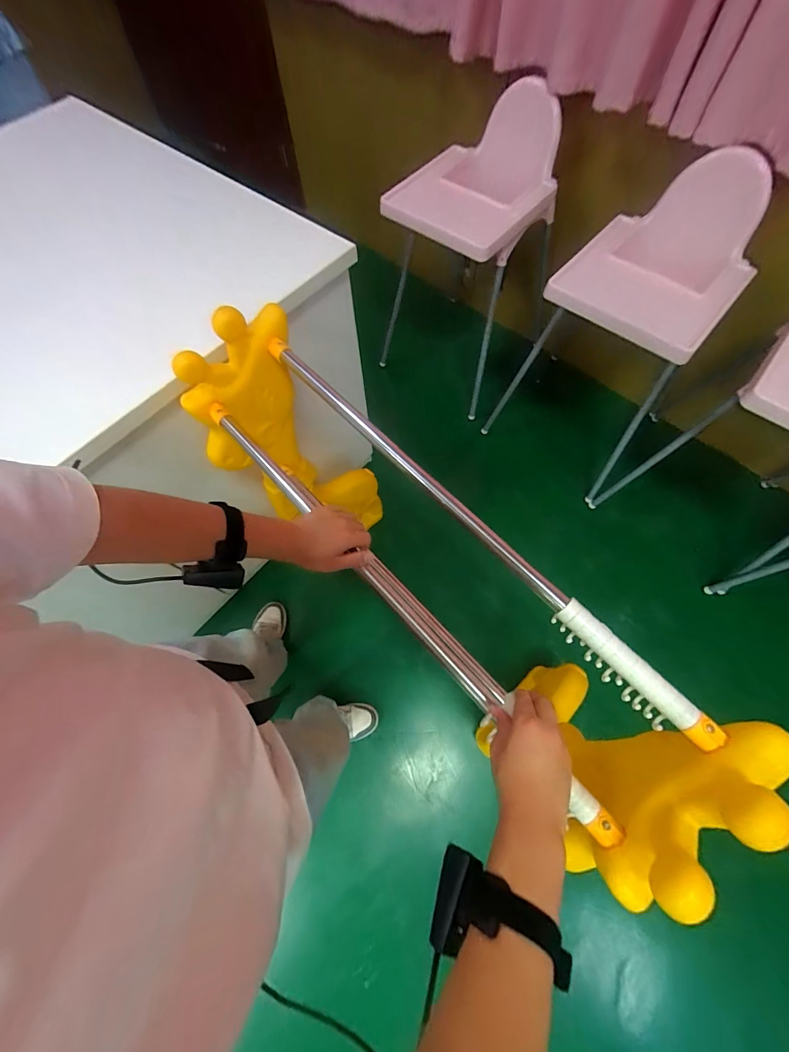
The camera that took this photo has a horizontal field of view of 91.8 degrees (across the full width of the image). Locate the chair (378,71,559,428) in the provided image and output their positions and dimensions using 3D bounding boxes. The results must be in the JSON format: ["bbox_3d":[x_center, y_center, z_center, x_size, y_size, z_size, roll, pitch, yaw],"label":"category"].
[{"bbox_3d":[0.277,-1.030,1.520,0.495,0.821,0.610,22,70,10],"label":"chair"}]

